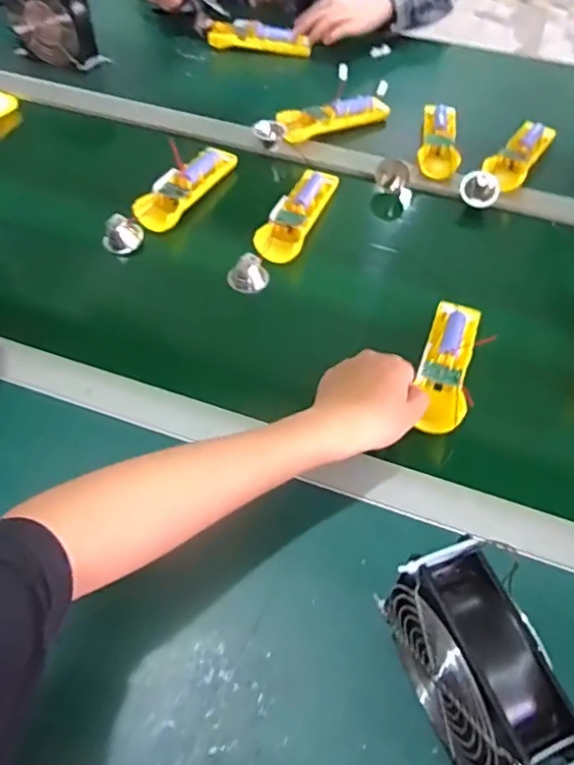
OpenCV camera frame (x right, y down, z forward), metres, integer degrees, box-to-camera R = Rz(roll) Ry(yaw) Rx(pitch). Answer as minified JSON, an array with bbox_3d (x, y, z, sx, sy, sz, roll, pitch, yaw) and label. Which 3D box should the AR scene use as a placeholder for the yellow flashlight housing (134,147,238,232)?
[{"bbox_3d":[-0.122,-0.242,0.718,0.049,0.026,0.160,22,57,13],"label":"yellow flashlight housing"}]

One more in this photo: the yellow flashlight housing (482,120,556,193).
[{"bbox_3d":[0.301,-0.295,0.766,0.052,0.026,0.167,28,59,17],"label":"yellow flashlight housing"}]

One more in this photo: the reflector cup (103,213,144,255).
[{"bbox_3d":[-0.187,-0.169,0.666,0.044,0.039,0.026,-17,57,-13],"label":"reflector cup"}]

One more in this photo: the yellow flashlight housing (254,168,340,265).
[{"bbox_3d":[0.013,-0.204,0.694,0.051,0.023,0.166,18,57,11],"label":"yellow flashlight housing"}]

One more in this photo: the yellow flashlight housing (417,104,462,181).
[{"bbox_3d":[0.206,-0.323,0.784,0.053,0.030,0.157,11,56,7],"label":"yellow flashlight housing"}]

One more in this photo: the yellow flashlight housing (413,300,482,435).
[{"bbox_3d":[0.152,-0.022,0.552,0.048,0.024,0.158,14,52,8],"label":"yellow flashlight housing"}]

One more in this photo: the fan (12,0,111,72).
[{"bbox_3d":[-0.350,-0.537,0.865,0.124,0.119,0.054,21,57,13],"label":"fan"}]

